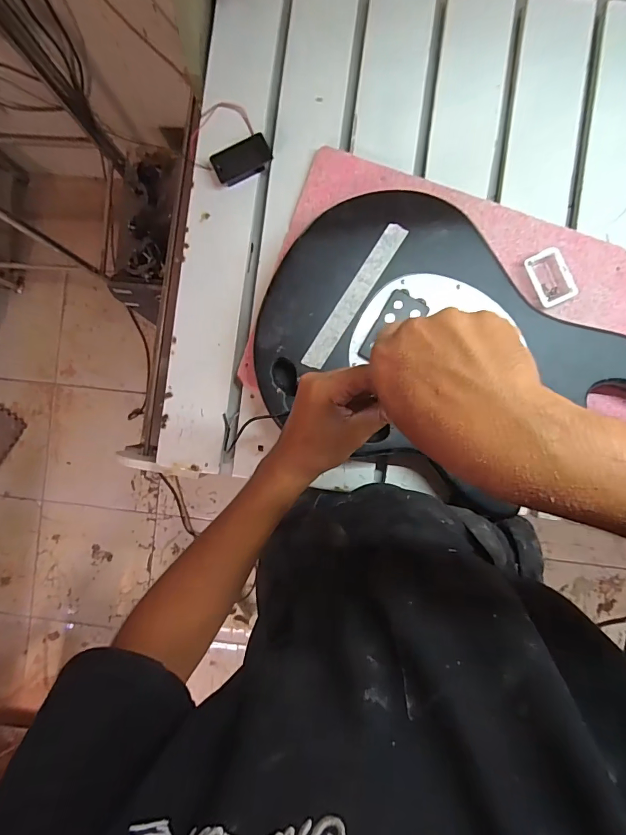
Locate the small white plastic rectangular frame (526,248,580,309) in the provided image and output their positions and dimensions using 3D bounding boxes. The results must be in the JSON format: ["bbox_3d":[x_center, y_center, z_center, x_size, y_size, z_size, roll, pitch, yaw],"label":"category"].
[{"bbox_3d":[0.305,-0.179,0.529,0.047,0.020,0.069,-21,89,3],"label":"small white plastic rectangular frame"}]

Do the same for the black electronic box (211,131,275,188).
[{"bbox_3d":[-0.095,-0.346,0.550,0.078,0.019,0.042,-28,88,2],"label":"black electronic box"}]

